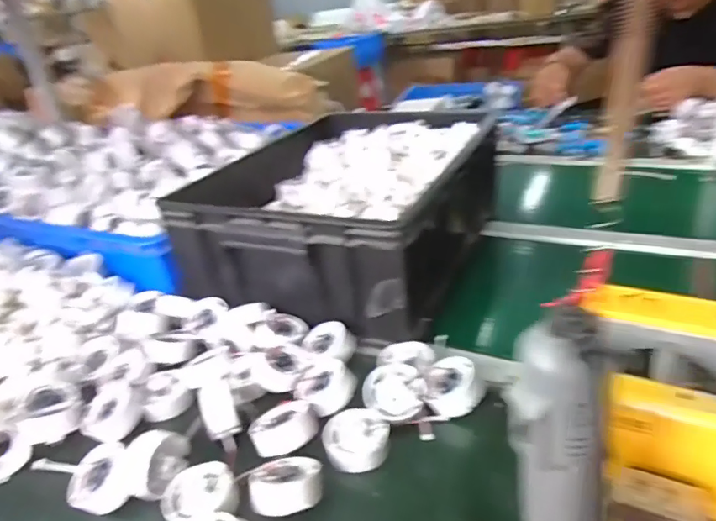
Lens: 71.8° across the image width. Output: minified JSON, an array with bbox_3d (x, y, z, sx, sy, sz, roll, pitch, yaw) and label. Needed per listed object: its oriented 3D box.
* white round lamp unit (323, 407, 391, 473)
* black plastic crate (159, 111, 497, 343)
[{"bbox_3d":[-0.001,0.163,0.462,0.060,0.033,0.058,-6,29,3],"label":"white round lamp unit"},{"bbox_3d":[-0.016,-0.096,0.750,0.358,0.131,0.438,8,33,26],"label":"black plastic crate"}]

